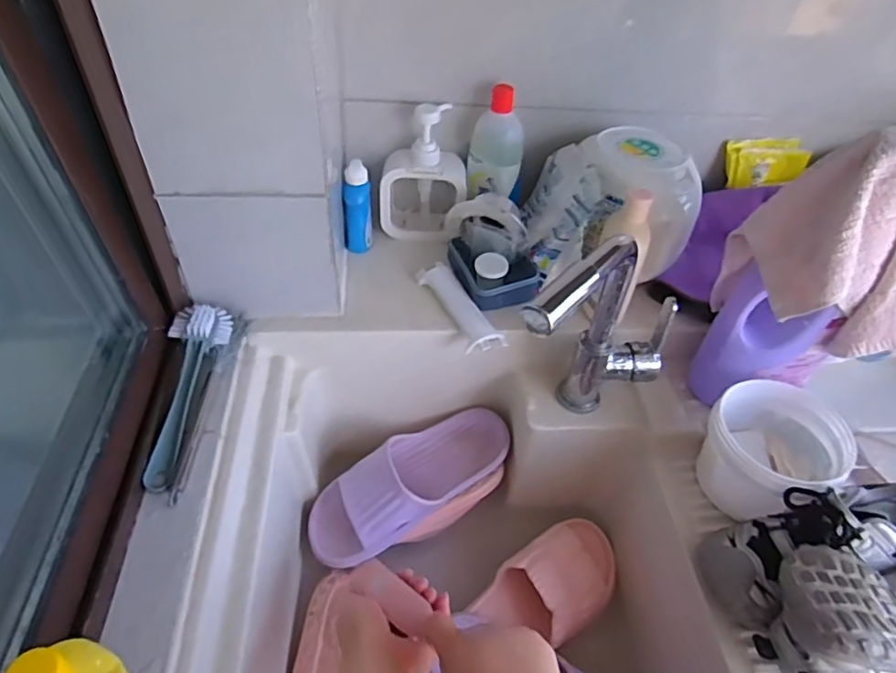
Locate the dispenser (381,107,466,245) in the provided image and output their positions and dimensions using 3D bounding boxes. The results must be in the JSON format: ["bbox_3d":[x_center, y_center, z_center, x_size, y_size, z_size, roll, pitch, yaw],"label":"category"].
[{"bbox_3d":[-0.028,-0.204,0.757,0.104,0.174,0.049,9,48,2],"label":"dispenser"}]

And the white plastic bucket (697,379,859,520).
[{"bbox_3d":[0.329,0.123,0.618,0.128,0.092,0.123,-20,53,-23],"label":"white plastic bucket"}]

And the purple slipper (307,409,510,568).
[{"bbox_3d":[-0.044,0.171,0.716,0.254,0.078,0.103,-24,55,-25],"label":"purple slipper"}]

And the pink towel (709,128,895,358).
[{"bbox_3d":[0.351,-0.067,0.536,0.184,0.190,0.104,37,54,25],"label":"pink towel"}]

